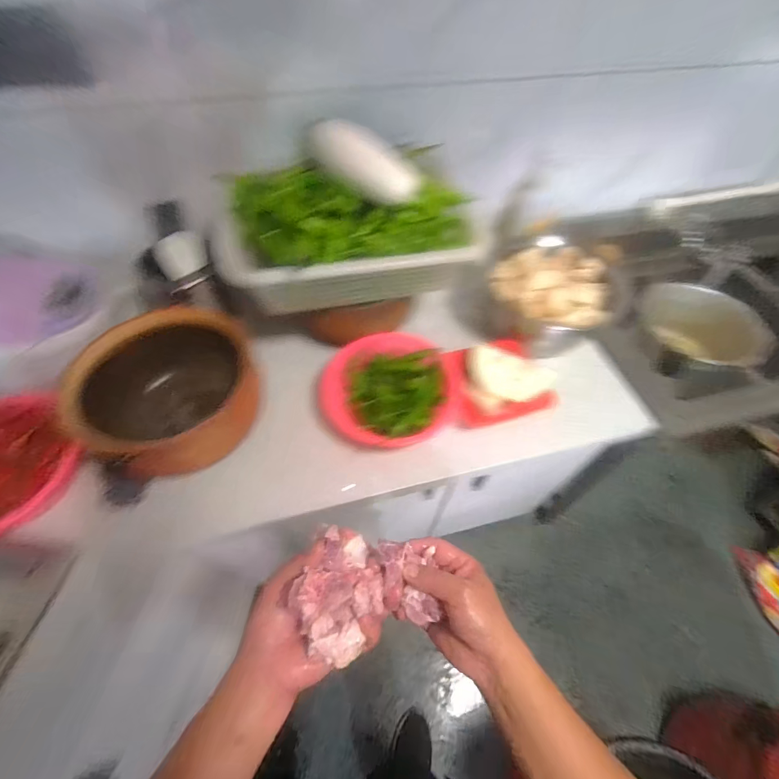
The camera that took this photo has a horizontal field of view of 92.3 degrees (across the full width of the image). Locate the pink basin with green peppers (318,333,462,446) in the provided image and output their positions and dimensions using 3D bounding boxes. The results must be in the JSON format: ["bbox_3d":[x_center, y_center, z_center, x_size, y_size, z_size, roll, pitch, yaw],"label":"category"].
[{"bbox_3d":[0.001,-0.001,0.727,0.239,0.094,0.219,1,56,-1],"label":"pink basin with green peppers"}]

